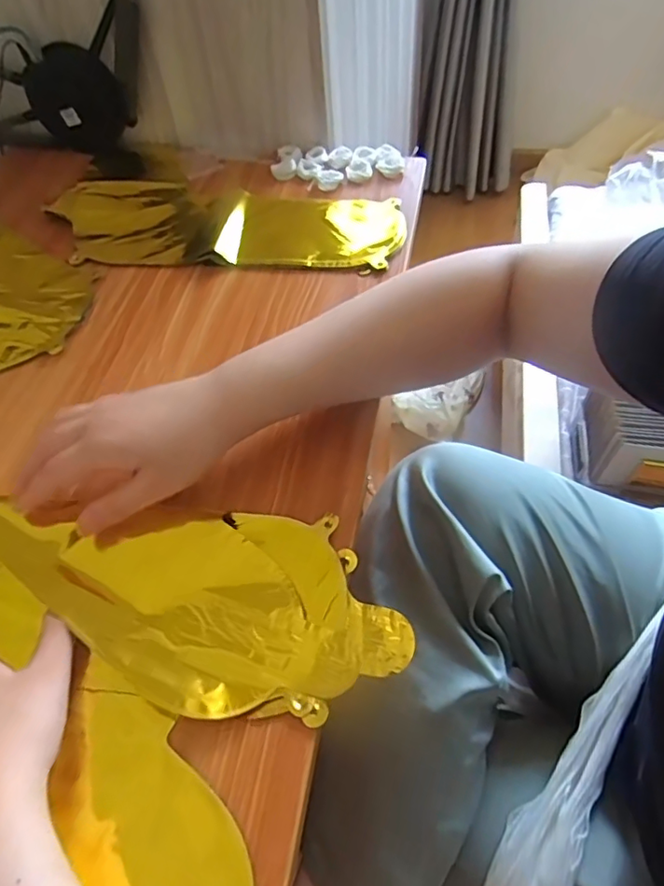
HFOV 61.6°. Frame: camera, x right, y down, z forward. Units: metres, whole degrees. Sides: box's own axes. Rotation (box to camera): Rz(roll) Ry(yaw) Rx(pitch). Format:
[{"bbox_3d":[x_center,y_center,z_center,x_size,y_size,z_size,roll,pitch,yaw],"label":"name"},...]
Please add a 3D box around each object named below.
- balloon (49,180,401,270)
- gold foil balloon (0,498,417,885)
[{"bbox_3d":[-0.115,-0.240,0.600,0.373,0.016,0.141,4,54,7],"label":"balloon"},{"bbox_3d":[-0.170,0.103,0.357,0.399,0.032,0.219,21,58,19],"label":"gold foil balloon"}]

